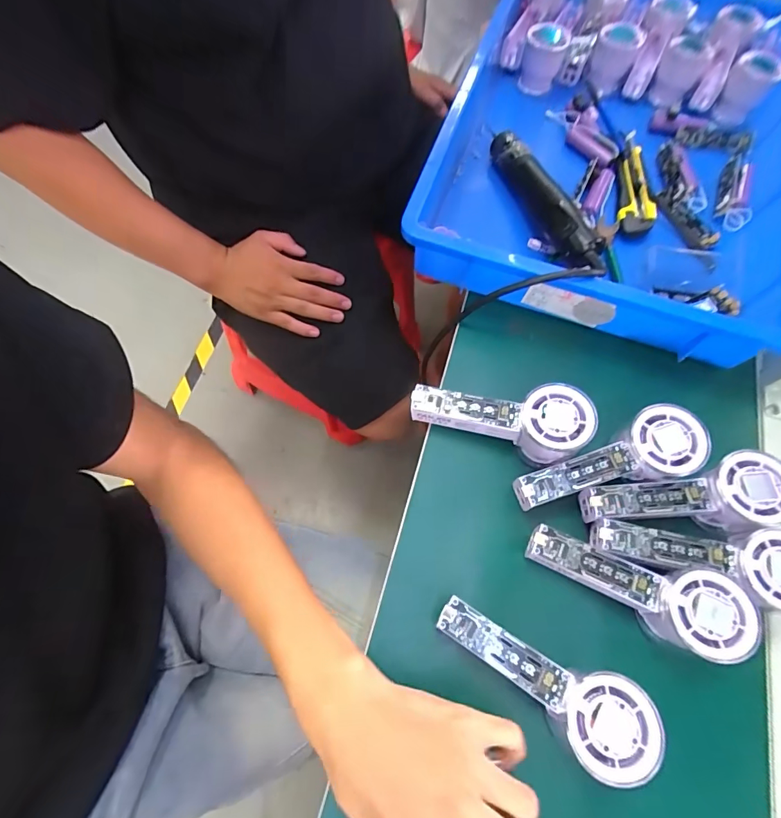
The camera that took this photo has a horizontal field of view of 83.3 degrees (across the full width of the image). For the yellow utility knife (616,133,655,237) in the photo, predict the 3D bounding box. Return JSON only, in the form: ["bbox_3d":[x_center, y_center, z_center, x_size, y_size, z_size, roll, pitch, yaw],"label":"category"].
[{"bbox_3d":[0.279,-0.253,0.497,0.040,0.014,0.143,10,68,1],"label":"yellow utility knife"}]

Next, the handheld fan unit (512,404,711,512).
[{"bbox_3d":[0.177,0.044,0.360,0.150,0.030,0.052,-21,70,5],"label":"handheld fan unit"}]

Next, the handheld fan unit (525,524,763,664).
[{"bbox_3d":[0.175,0.136,0.328,0.146,0.062,0.054,17,68,4],"label":"handheld fan unit"}]

